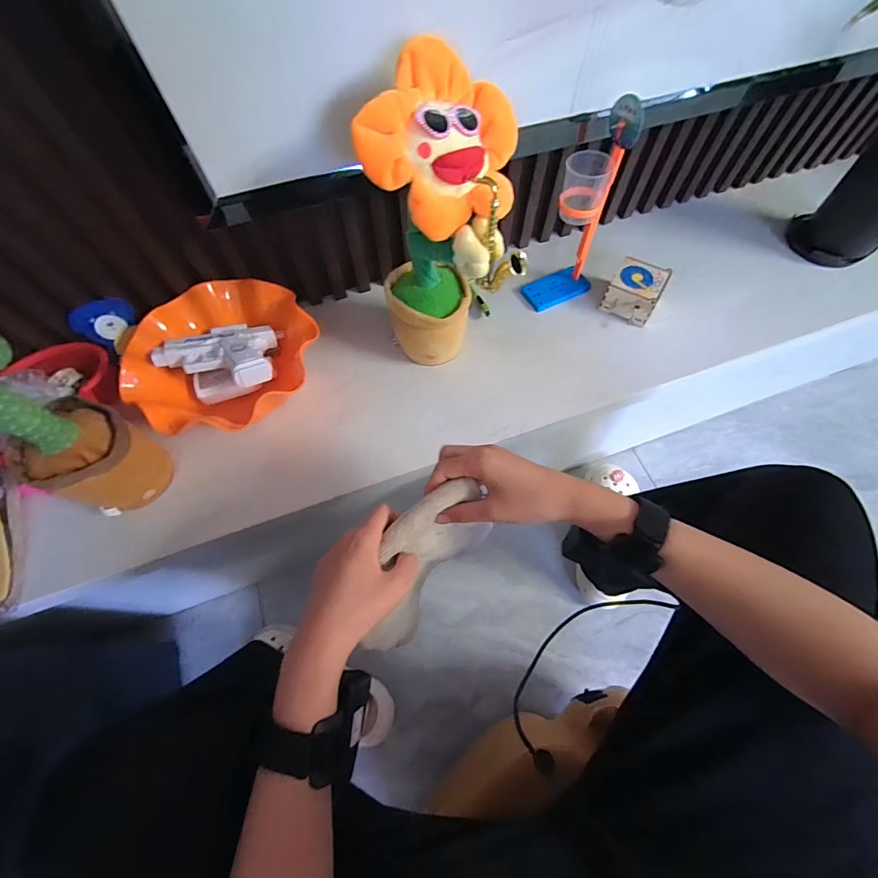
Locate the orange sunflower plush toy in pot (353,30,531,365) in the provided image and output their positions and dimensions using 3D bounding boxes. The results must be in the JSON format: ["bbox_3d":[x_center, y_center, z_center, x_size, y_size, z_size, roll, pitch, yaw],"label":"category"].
[{"bbox_3d":[0.007,-0.210,0.430,0.136,0.281,0.108,2,66,2],"label":"orange sunflower plush toy in pot"}]

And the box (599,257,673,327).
[{"bbox_3d":[0.293,-0.221,0.600,0.069,0.055,0.082,31,70,14],"label":"box"}]

